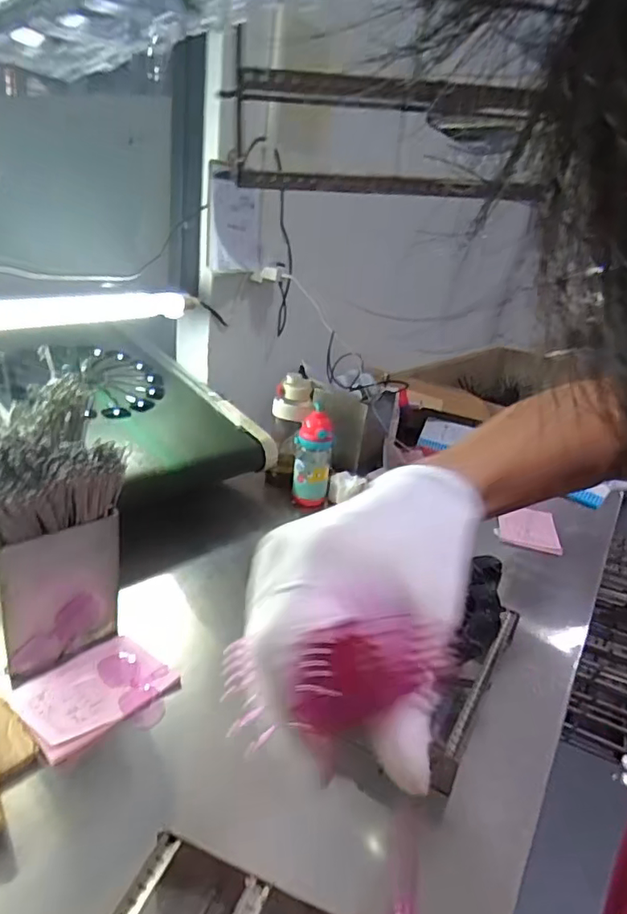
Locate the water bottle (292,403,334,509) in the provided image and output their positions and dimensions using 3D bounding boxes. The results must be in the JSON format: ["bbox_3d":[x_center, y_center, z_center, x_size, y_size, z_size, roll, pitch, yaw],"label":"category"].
[{"bbox_3d":[-0.002,0.003,1.220,0.083,0.207,0.065,5,25,-6],"label":"water bottle"}]

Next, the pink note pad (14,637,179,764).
[{"bbox_3d":[-0.276,0.291,0.709,0.129,0.013,0.170,25,30,33],"label":"pink note pad"}]

